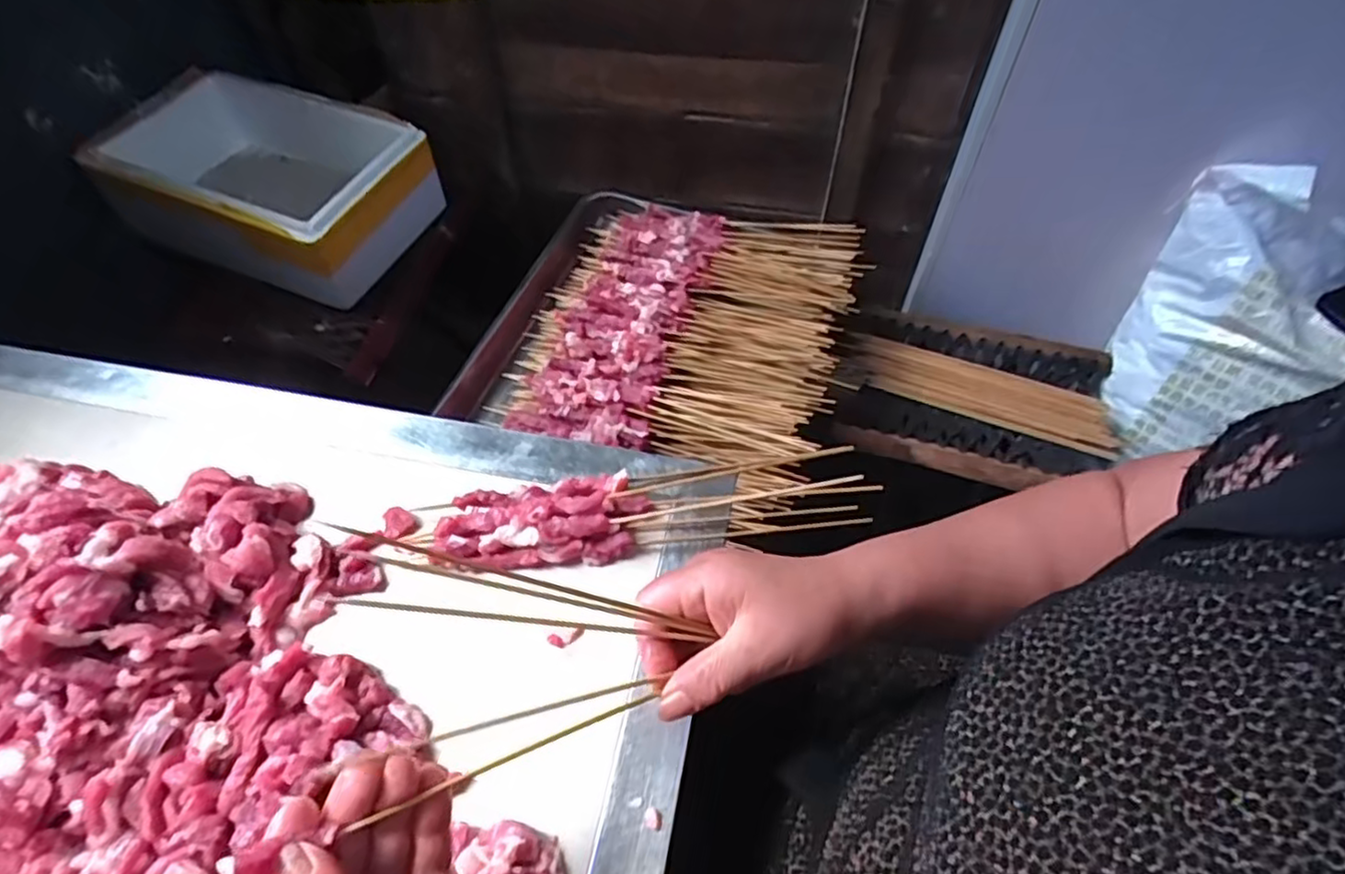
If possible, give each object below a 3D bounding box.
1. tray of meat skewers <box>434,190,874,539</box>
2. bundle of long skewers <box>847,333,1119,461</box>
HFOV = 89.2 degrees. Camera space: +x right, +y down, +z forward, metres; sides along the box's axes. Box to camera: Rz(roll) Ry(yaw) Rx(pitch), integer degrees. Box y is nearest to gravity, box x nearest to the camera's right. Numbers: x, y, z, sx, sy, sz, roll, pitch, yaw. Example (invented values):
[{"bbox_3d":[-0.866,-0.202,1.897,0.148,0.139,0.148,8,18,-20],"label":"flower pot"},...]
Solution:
[{"bbox_3d":[-0.014,-0.128,0.747,0.374,0.077,0.360,17,58,12],"label":"tray of meat skewers"},{"bbox_3d":[0.371,-0.055,0.821,0.306,0.021,0.071,19,59,13],"label":"bundle of long skewers"}]

